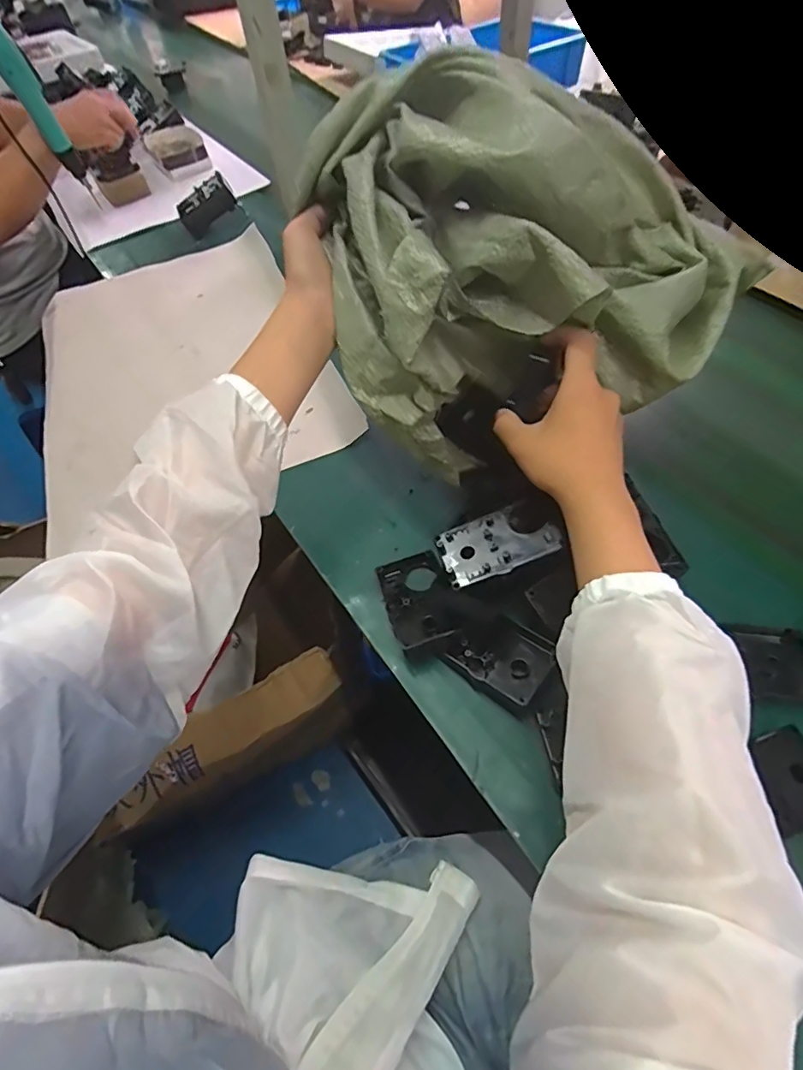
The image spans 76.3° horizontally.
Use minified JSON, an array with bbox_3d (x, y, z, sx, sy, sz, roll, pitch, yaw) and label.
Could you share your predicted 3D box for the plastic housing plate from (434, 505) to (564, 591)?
[{"bbox_3d":[0.079,0.006,0.430,0.094,0.005,0.055,-23,54,4],"label":"plastic housing plate"}]

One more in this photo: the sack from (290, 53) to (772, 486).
[{"bbox_3d":[0.094,-0.227,0.434,0.298,0.223,0.240,-17,56,-8],"label":"sack"}]

